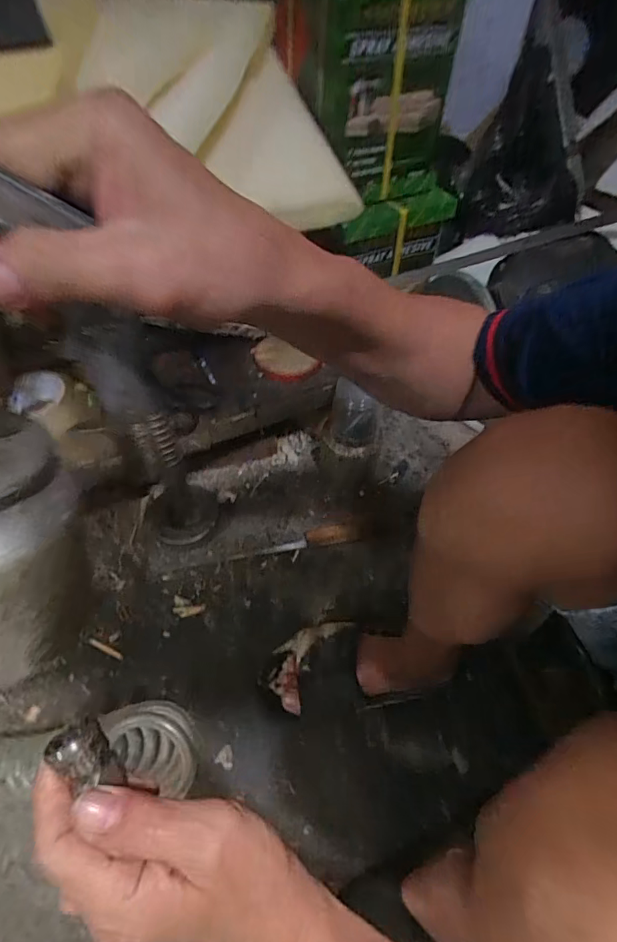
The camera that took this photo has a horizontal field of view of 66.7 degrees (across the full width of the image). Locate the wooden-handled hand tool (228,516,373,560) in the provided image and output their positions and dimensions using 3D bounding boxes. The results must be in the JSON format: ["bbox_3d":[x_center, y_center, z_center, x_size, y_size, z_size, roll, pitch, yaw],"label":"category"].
[{"bbox_3d":[-0.009,0.109,0.748,0.226,0.019,0.033,-8,55,-7],"label":"wooden-handled hand tool"}]

